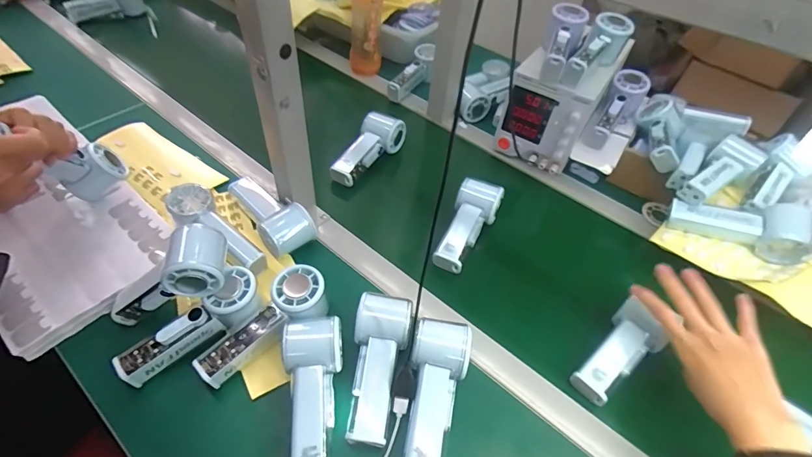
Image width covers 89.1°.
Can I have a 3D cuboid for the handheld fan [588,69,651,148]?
[{"bbox_3d":[0.340,-0.187,0.676,0.055,0.064,0.157,31,72,20],"label":"handheld fan"}]

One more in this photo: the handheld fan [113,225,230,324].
[{"bbox_3d":[-0.263,0.055,0.447,0.153,0.054,0.062,-29,46,20],"label":"handheld fan"}]

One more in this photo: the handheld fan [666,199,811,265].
[{"bbox_3d":[0.433,-0.006,0.542,0.153,0.046,0.075,13,47,23],"label":"handheld fan"}]

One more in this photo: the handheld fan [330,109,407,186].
[{"bbox_3d":[-0.070,-0.133,0.675,0.059,0.055,0.156,30,52,20],"label":"handheld fan"}]

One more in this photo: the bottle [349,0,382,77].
[{"bbox_3d":[-0.077,-0.420,0.811,0.062,0.199,0.068,3,48,-3],"label":"bottle"}]

